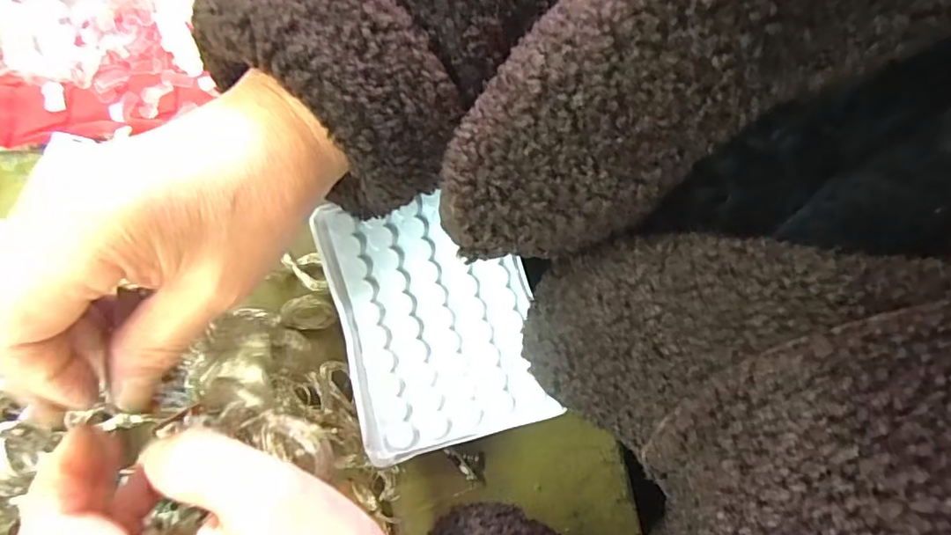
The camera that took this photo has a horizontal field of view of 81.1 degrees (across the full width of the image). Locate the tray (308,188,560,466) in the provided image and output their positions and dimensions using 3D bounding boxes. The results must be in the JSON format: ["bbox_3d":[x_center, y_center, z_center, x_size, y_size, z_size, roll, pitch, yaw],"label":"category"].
[{"bbox_3d":[-0.019,0.024,0.266,0.090,0.006,0.116,-15,81,-3],"label":"tray"}]

